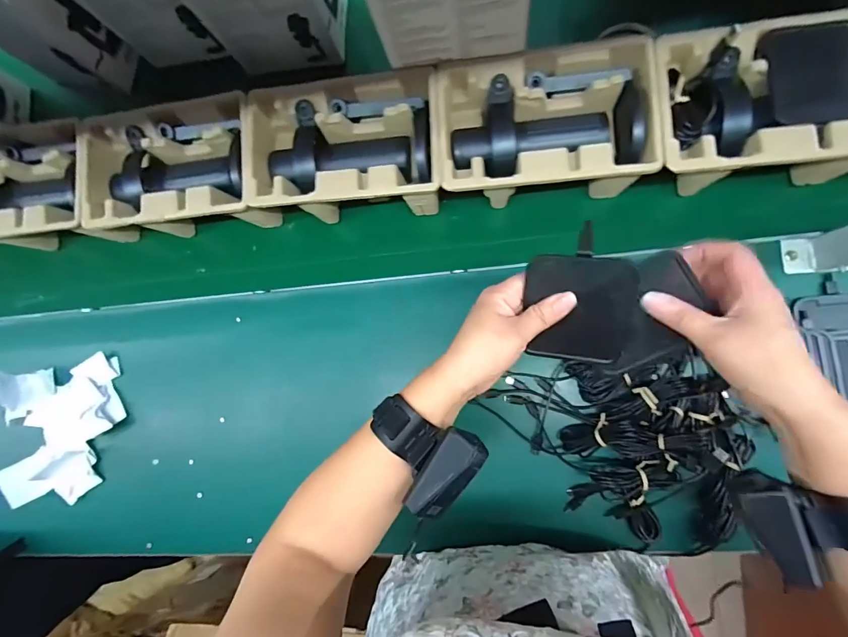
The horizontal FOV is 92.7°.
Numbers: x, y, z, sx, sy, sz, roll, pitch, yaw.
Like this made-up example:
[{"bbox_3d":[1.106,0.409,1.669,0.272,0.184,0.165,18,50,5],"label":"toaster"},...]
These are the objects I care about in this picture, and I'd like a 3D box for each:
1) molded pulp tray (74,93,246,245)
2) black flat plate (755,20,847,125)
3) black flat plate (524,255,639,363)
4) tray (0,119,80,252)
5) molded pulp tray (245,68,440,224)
[{"bbox_3d":[-0.325,-0.186,0.541,0.242,0.097,0.150,-3,85,8],"label":"molded pulp tray"},{"bbox_3d":[0.380,-0.239,0.395,0.080,0.009,0.100,-4,84,8],"label":"black flat plate"},{"bbox_3d":[0.122,-0.006,0.323,0.079,0.005,0.092,4,123,13],"label":"black flat plate"},{"bbox_3d":[-0.547,-0.174,0.571,0.233,0.089,0.144,-5,84,8],"label":"tray"},{"bbox_3d":[-0.089,-0.203,0.507,0.229,0.099,0.148,-2,85,8],"label":"molded pulp tray"}]

